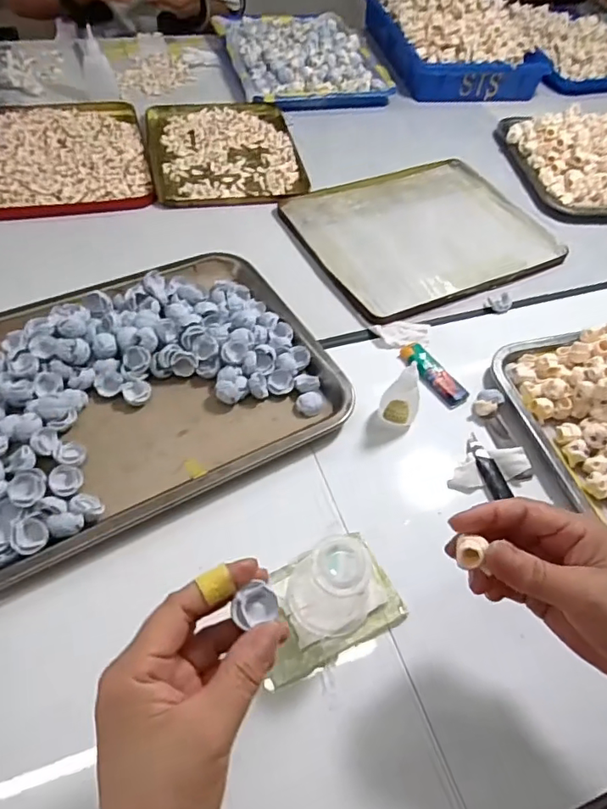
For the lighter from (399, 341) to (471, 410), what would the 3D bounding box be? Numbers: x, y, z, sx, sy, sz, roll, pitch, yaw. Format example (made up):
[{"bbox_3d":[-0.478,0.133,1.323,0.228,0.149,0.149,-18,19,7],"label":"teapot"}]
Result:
[{"bbox_3d":[0.132,-0.032,0.537,0.030,0.012,0.082,-25,60,-21],"label":"lighter"}]

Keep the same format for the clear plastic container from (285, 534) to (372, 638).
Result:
[{"bbox_3d":[0.018,0.124,0.357,0.053,0.074,0.050,-11,56,-13],"label":"clear plastic container"}]

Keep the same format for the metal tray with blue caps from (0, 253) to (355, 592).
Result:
[{"bbox_3d":[-0.160,-0.016,0.481,0.352,0.043,0.265,-24,60,-21],"label":"metal tray with blue caps"}]

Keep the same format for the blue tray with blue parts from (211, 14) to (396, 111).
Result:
[{"bbox_3d":[-0.010,-0.621,0.930,0.245,0.030,0.333,-12,56,-14],"label":"blue tray with blue parts"}]

